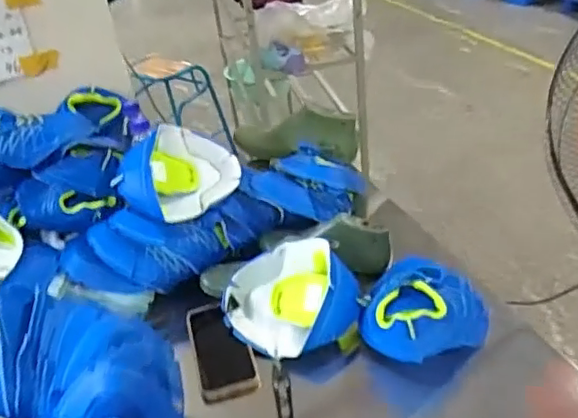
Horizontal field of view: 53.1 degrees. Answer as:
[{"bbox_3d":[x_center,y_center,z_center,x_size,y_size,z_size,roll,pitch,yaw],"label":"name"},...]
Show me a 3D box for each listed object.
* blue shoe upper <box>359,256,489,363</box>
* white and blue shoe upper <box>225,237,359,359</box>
[{"bbox_3d":[0.166,0.120,0.761,0.144,0.087,0.153,-33,41,-32],"label":"blue shoe upper"},{"bbox_3d":[0.000,0.121,0.809,0.177,0.093,0.145,23,43,35],"label":"white and blue shoe upper"}]

